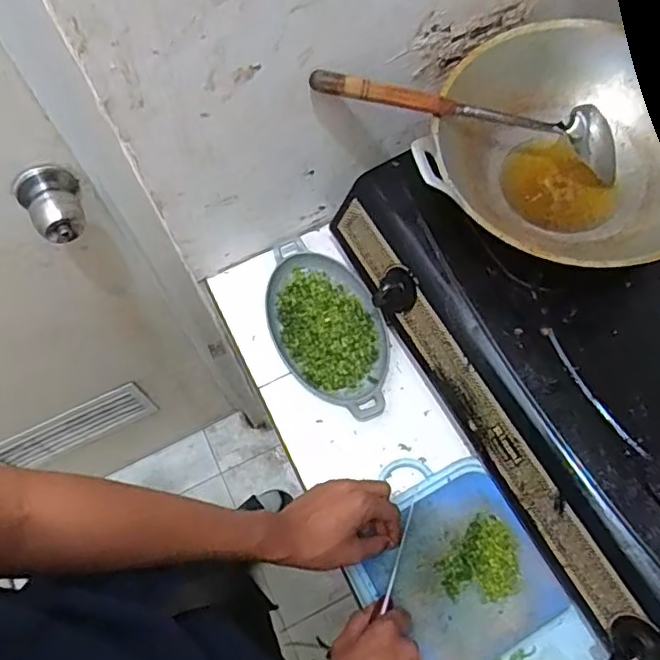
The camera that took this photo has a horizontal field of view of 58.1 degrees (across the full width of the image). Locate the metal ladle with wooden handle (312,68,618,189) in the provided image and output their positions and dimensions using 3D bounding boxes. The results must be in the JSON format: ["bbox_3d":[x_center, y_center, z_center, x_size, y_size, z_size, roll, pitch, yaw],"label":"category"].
[{"bbox_3d":[0.153,-0.224,0.610,0.344,0.045,0.064,8,66,-12],"label":"metal ladle with wooden handle"}]

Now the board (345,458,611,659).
[{"bbox_3d":[0.151,0.295,0.607,0.183,0.034,0.316,-28,69,-10],"label":"board"}]

